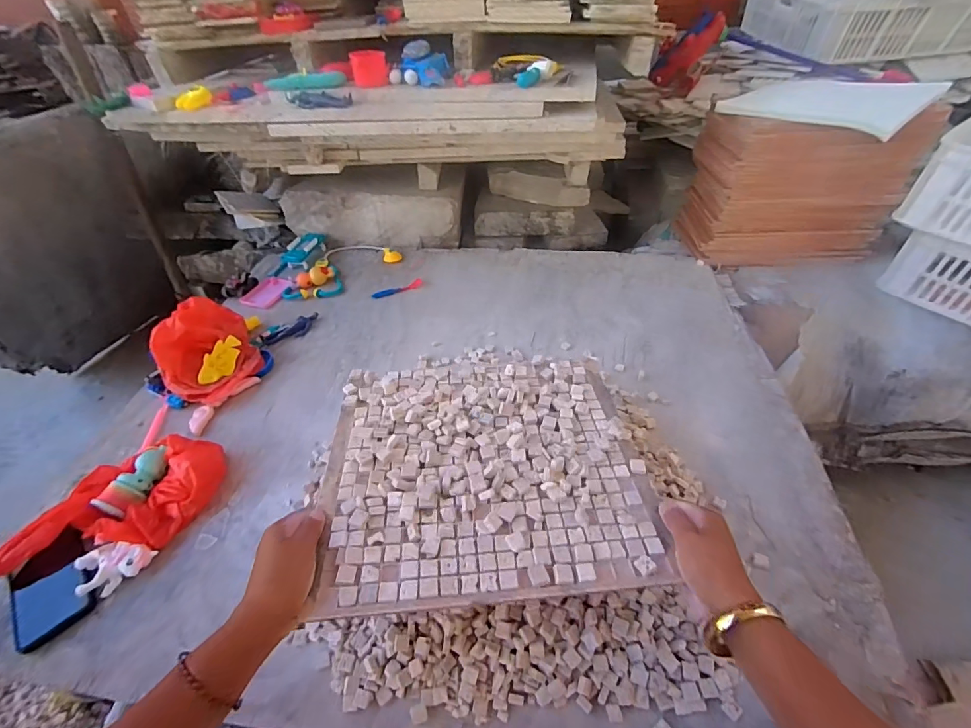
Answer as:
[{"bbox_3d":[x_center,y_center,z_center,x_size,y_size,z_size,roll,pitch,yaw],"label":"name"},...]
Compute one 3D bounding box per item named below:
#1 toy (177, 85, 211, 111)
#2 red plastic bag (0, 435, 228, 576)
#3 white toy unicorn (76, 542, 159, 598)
[{"bbox_3d":[-0.594,-0.540,0.879,0.066,0.033,0.033,-28,49,-19],"label":"toy"},{"bbox_3d":[-0.544,0.211,0.662,0.252,0.069,0.174,-11,45,-3],"label":"red plastic bag"},{"bbox_3d":[-0.513,0.280,0.589,0.089,0.028,0.067,2,46,9],"label":"white toy unicorn"}]

